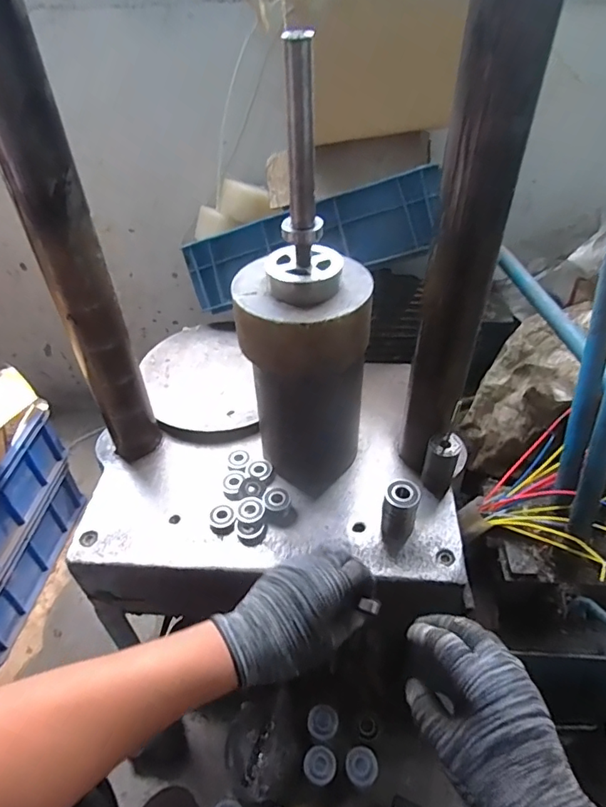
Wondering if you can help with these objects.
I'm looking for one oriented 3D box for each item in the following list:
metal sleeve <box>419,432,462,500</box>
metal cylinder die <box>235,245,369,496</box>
[{"bbox_3d":[0.174,0.074,0.626,0.038,0.078,0.046,33,53,31],"label":"metal sleeve"},{"bbox_3d":[0.002,-0.033,0.595,0.123,0.276,0.119,-1,43,1],"label":"metal cylinder die"}]

